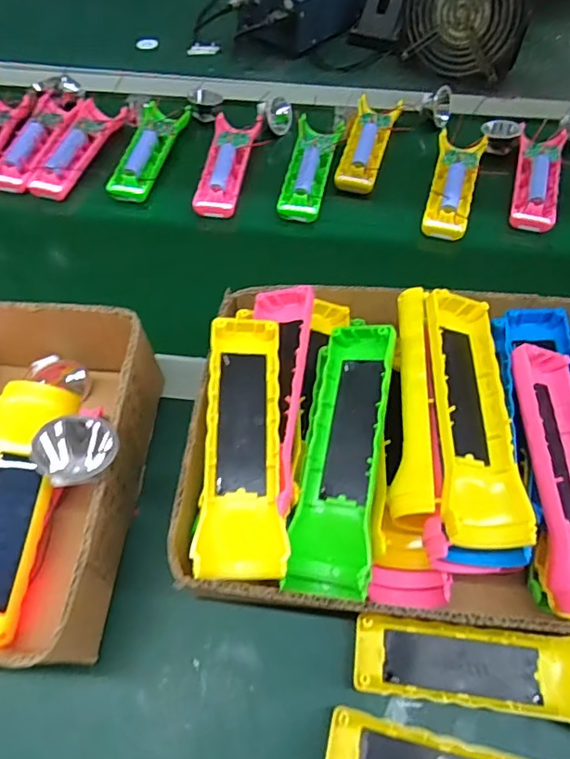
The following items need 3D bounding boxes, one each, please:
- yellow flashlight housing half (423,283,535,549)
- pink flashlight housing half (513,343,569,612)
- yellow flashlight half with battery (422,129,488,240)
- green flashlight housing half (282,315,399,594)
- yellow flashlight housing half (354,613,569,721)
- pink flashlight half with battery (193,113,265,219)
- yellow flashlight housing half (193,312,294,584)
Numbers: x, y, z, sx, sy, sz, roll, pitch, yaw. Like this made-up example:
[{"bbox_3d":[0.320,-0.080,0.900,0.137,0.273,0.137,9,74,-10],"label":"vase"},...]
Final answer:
[{"bbox_3d":[0.109,0.017,0.310,0.048,0.033,0.158,2,56,0],"label":"yellow flashlight housing half"},{"bbox_3d":[0.164,0.055,0.313,0.043,0.029,0.153,14,60,-33],"label":"pink flashlight housing half"},{"bbox_3d":[0.179,-0.210,0.552,0.045,0.023,0.137,15,61,8],"label":"yellow flashlight half with battery"},{"bbox_3d":[0.035,0.045,0.313,0.045,0.036,0.162,10,76,5],"label":"green flashlight housing half"},{"bbox_3d":[0.120,0.172,0.314,0.152,0.023,0.045,8,56,4],"label":"yellow flashlight housing half"},{"bbox_3d":[-0.064,-0.239,0.575,0.049,0.028,0.145,9,57,5],"label":"pink flashlight half with battery"},{"bbox_3d":[-0.023,0.036,0.311,0.047,0.030,0.151,0,60,-1],"label":"yellow flashlight housing half"}]

